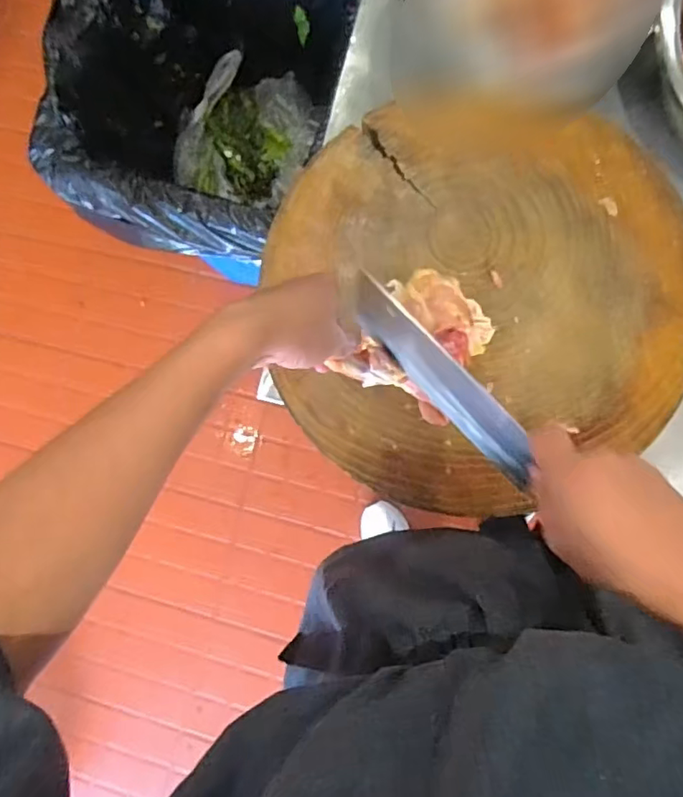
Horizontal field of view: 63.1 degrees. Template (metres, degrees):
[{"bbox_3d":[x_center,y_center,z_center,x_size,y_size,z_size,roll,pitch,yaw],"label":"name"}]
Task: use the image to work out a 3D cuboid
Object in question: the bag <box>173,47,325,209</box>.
[{"bbox_3d":[-0.199,-0.514,1.110,0.229,0.133,0.267,24,88,7],"label":"bag"}]

